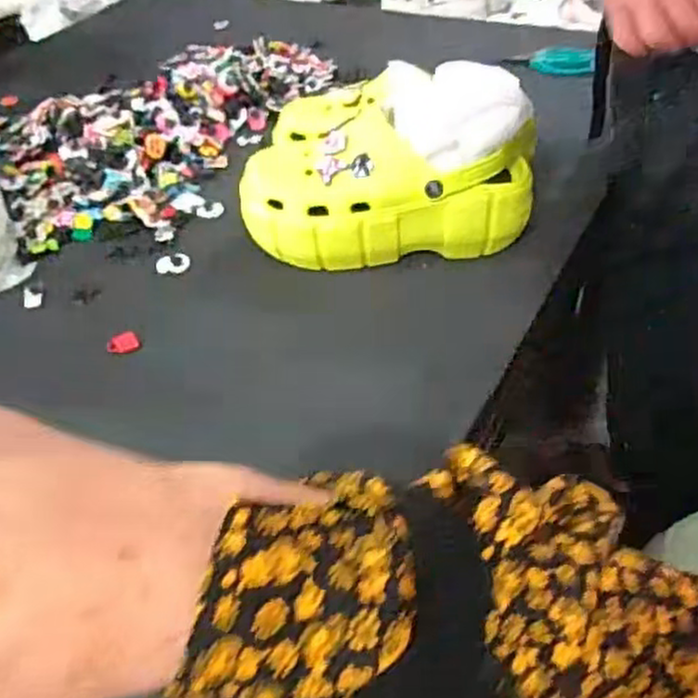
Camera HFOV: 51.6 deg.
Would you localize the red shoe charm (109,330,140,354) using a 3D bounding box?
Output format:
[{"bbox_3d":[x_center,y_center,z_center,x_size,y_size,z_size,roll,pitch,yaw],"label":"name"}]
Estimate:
[{"bbox_3d":[-0.185,-0.005,0.591,0.024,0.014,0.015,-19,45,-16],"label":"red shoe charm"}]

